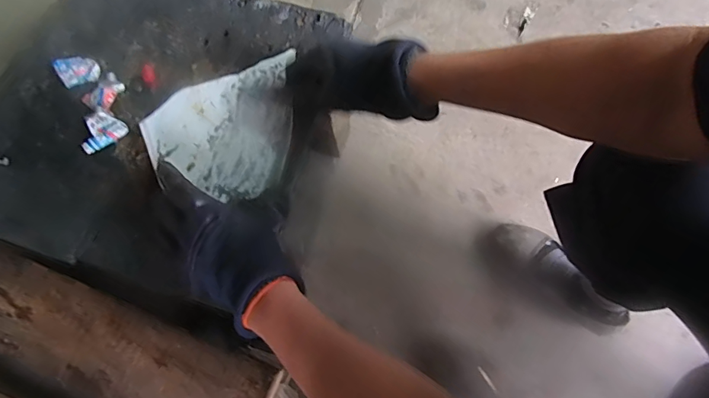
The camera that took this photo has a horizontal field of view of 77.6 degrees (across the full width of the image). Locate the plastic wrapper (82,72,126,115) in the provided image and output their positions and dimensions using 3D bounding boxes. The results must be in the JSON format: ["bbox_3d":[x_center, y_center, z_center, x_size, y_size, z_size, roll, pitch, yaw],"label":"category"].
[{"bbox_3d":[-0.263,-0.111,0.467,0.037,0.016,0.041,40,73,12],"label":"plastic wrapper"}]

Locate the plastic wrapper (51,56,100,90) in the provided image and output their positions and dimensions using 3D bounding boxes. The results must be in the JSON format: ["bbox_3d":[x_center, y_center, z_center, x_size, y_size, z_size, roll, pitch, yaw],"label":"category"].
[{"bbox_3d":[-0.292,-0.137,0.464,0.038,0.032,0.017,-37,76,-10],"label":"plastic wrapper"}]

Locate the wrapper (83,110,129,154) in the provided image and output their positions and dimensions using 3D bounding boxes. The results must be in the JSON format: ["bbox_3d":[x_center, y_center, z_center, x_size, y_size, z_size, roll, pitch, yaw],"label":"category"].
[{"bbox_3d":[-0.262,-0.071,0.452,0.045,0.016,0.030,-35,75,-9],"label":"wrapper"}]

